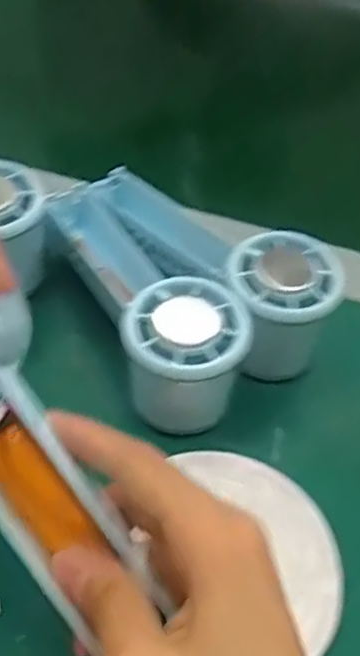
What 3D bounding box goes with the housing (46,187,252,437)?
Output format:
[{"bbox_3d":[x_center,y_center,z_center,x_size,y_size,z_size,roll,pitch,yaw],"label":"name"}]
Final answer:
[{"bbox_3d":[-0.017,-0.017,0.373,0.064,0.063,0.156,-16,55,-19],"label":"housing"}]

